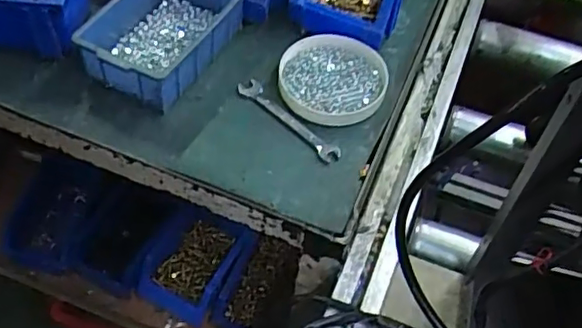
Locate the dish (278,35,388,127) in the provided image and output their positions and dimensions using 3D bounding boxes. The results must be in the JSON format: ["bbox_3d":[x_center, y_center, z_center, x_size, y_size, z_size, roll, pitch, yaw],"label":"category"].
[{"bbox_3d":[0.040,-0.082,0.606,0.103,0.017,0.105,2,54,-3],"label":"dish"}]

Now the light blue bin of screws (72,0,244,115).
[{"bbox_3d":[-0.128,-0.132,0.623,0.114,0.055,0.157,23,55,12],"label":"light blue bin of screws"}]

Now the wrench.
[{"bbox_3d":[-0.002,-0.042,0.587,0.125,0.007,0.023,40,60,22],"label":"wrench"}]

